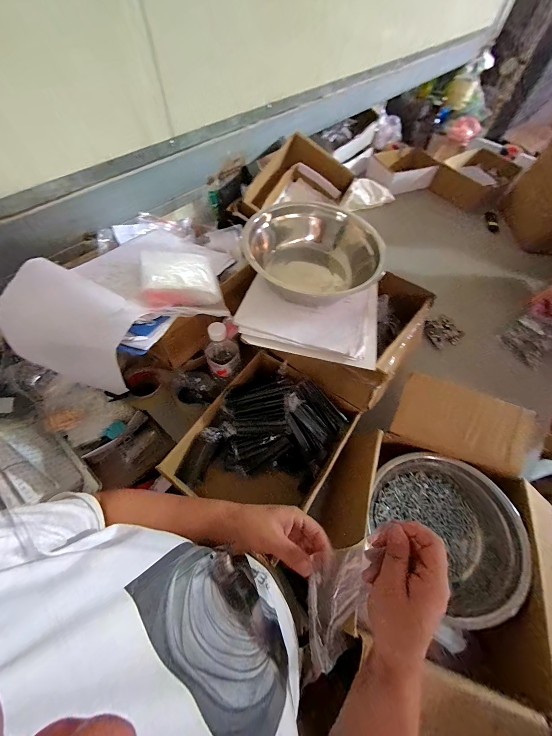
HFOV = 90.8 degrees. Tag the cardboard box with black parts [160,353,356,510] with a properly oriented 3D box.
[{"bbox_3d":[-0.021,0.169,0.551,0.255,0.158,0.301,31,64,14],"label":"cardboard box with black parts"}]

